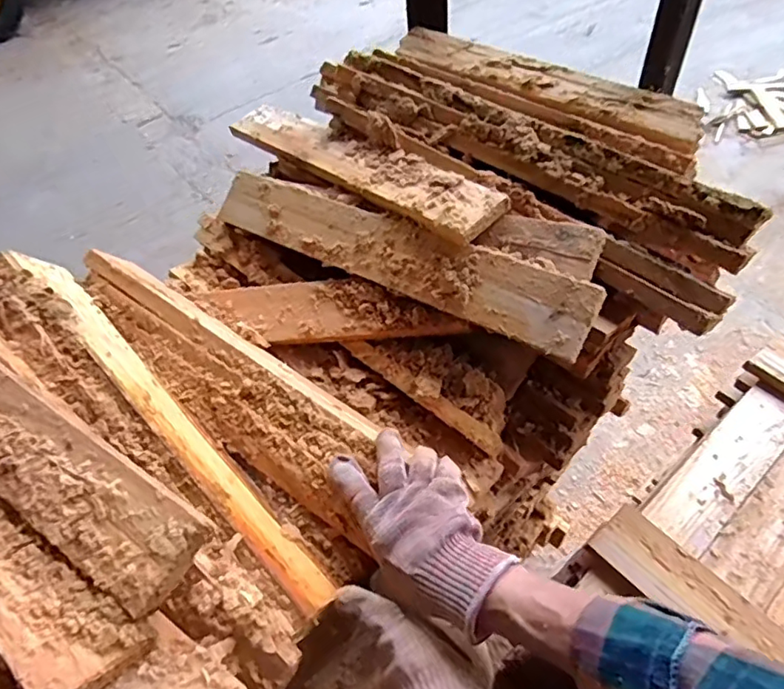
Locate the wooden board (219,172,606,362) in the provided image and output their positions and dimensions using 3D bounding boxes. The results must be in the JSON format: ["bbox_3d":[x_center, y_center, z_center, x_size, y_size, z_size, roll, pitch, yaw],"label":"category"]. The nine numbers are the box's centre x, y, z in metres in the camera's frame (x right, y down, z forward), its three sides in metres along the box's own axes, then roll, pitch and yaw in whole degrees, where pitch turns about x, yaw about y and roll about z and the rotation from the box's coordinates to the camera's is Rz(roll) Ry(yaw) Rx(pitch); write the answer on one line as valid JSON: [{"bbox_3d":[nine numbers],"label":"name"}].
[{"bbox_3d":[-0.015,-0.110,0.621,0.489,0.015,0.076,26,90,28],"label":"wooden board"}]

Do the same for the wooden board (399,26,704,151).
[{"bbox_3d":[0.194,-0.368,0.762,0.080,0.022,0.465,-39,57,-24],"label":"wooden board"}]

